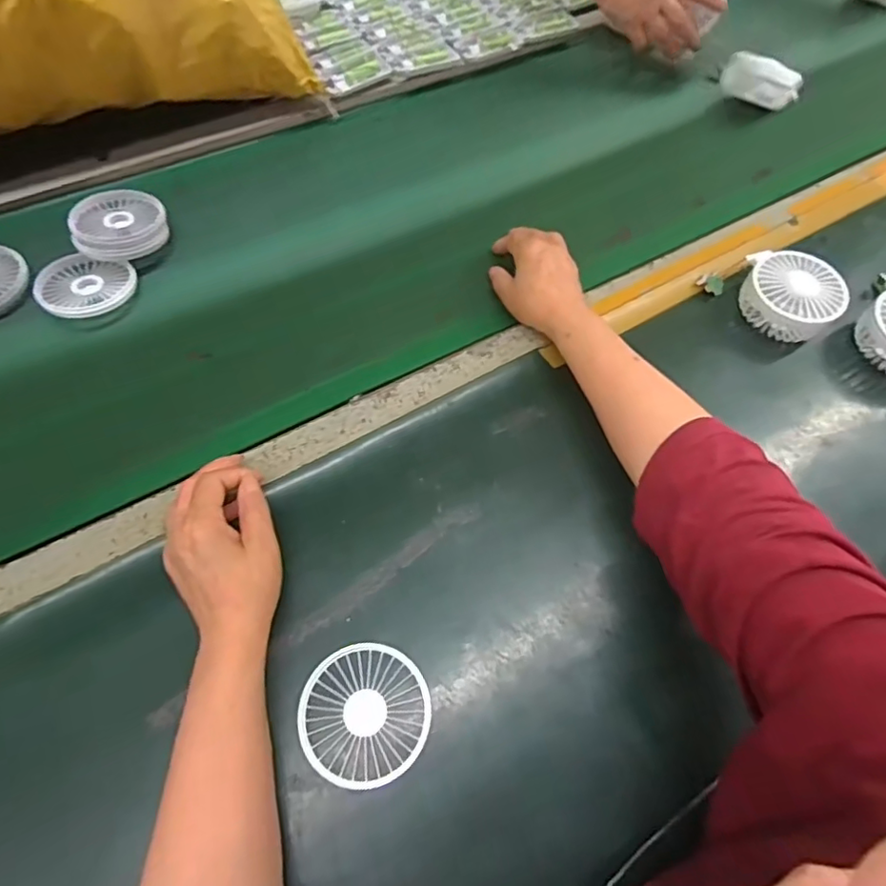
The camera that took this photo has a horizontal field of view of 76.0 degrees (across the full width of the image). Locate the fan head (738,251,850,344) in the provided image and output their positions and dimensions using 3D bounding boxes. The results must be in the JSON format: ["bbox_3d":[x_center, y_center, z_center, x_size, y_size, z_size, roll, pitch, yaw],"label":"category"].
[{"bbox_3d":[0.345,-0.146,0.565,0.088,0.043,0.084,16,64,5],"label":"fan head"}]

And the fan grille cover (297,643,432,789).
[{"bbox_3d":[-0.055,0.191,0.401,0.088,0.009,0.088,-17,66,-11],"label":"fan grille cover"}]

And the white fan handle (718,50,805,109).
[{"bbox_3d":[0.405,-0.456,0.715,0.099,0.051,0.028,13,64,4],"label":"white fan handle"}]

